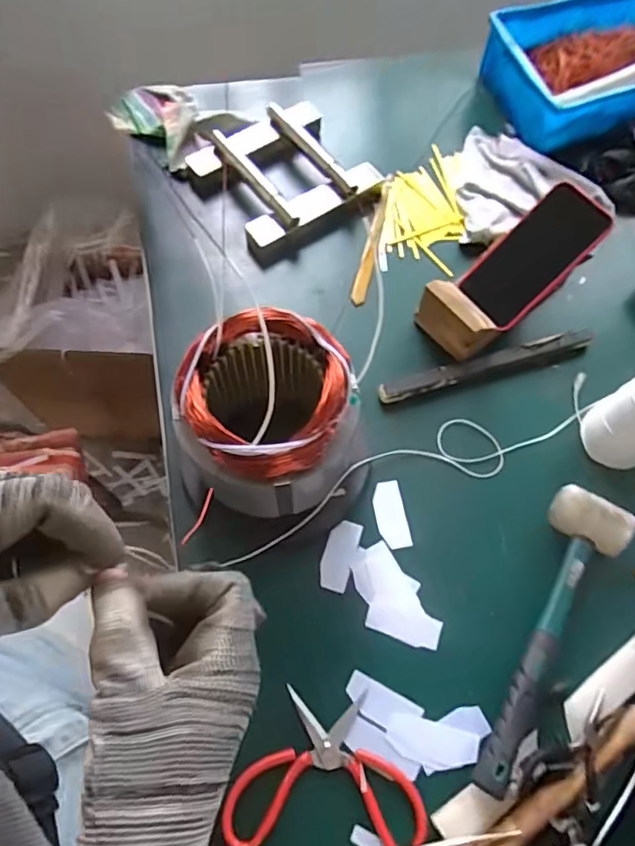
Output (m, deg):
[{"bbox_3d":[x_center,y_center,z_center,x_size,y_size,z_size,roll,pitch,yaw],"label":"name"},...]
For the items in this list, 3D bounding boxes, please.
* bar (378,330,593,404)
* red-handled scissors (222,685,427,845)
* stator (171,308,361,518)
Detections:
[{"bbox_3d":[0.195,-0.067,0.647,0.259,0.015,0.025,-14,67,-8],"label":"bar"},{"bbox_3d":[0.006,0.298,0.484,0.165,0.011,0.115,1,66,-2],"label":"red-handled scissors"},{"bbox_3d":[-0.045,0.007,0.521,0.144,0.183,0.133,1,66,-2],"label":"stator"}]

